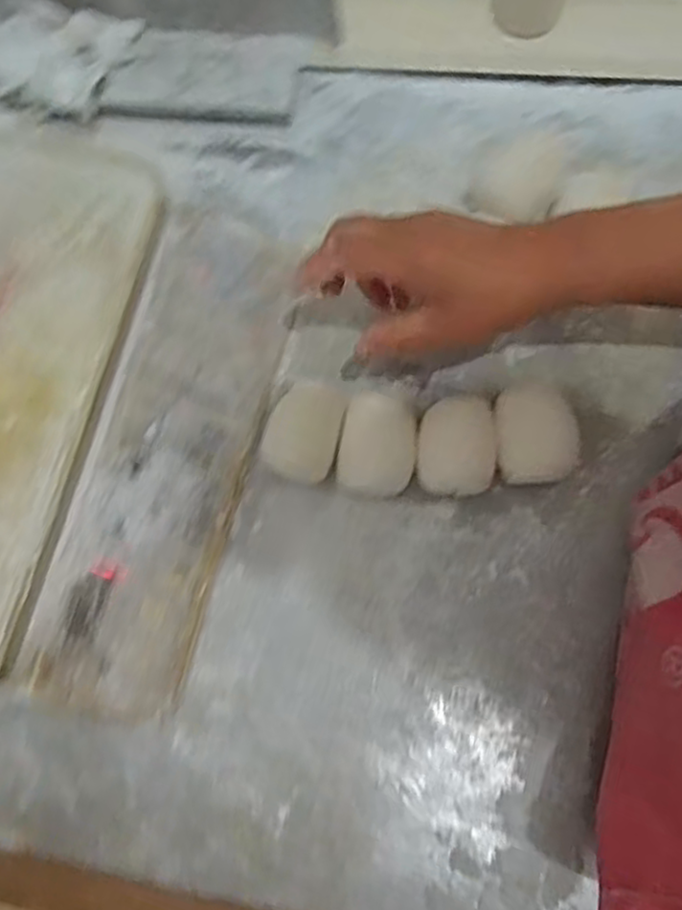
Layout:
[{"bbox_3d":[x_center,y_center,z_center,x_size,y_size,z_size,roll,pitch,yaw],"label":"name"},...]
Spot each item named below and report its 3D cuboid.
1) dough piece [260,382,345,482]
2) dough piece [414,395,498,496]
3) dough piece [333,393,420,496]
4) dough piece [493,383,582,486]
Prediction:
[{"bbox_3d":[-0.024,-0.015,0.483,0.046,0.028,0.061,20,81,10],"label":"dough piece"},{"bbox_3d":[0.073,-0.005,0.472,0.048,0.026,0.062,1,78,7],"label":"dough piece"},{"bbox_3d":[0.024,-0.011,0.470,0.050,0.036,0.064,9,78,9],"label":"dough piece"},{"bbox_3d":[0.128,-0.013,0.469,0.057,0.026,0.064,-3,77,6],"label":"dough piece"}]

